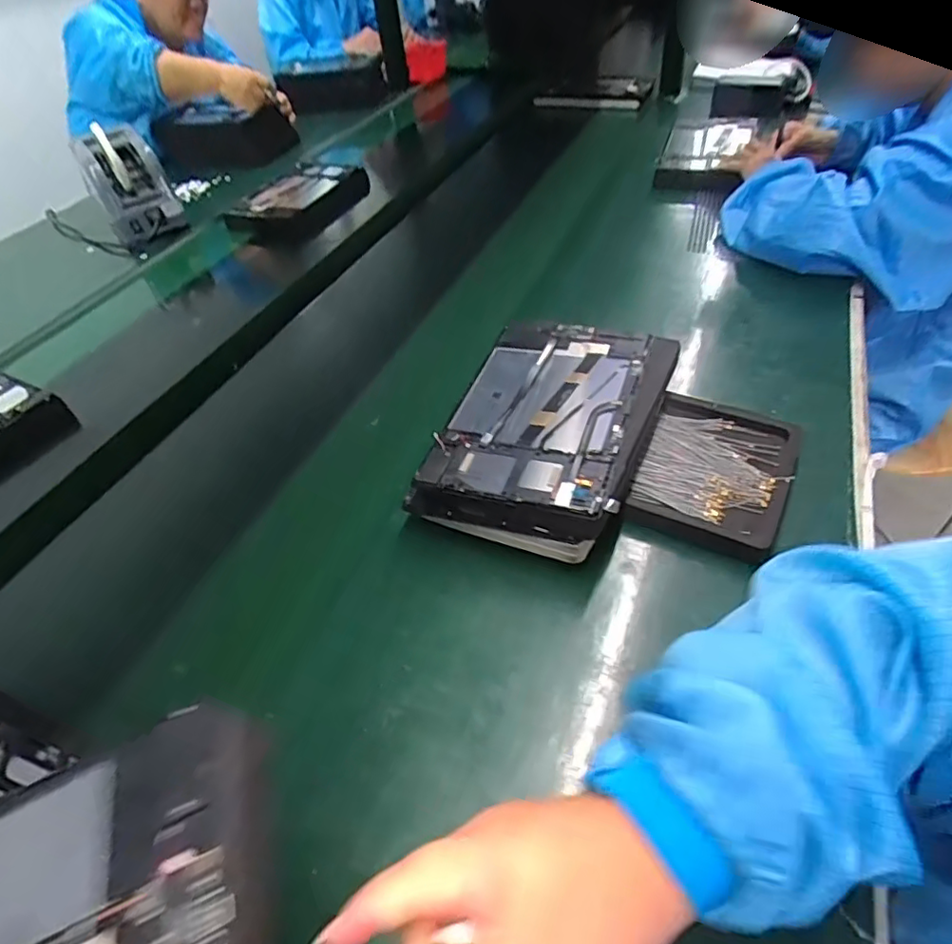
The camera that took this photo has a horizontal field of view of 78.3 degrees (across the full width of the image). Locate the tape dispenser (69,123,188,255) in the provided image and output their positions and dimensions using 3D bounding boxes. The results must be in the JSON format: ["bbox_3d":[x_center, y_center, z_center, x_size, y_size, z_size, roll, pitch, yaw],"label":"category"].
[{"bbox_3d":[-0.612,-0.499,1.034,0.127,0.167,0.140,-31,51,-22],"label":"tape dispenser"}]

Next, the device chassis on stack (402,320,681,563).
[{"bbox_3d":[0.067,-0.042,0.537,0.176,0.064,0.251,15,50,20],"label":"device chassis on stack"}]

